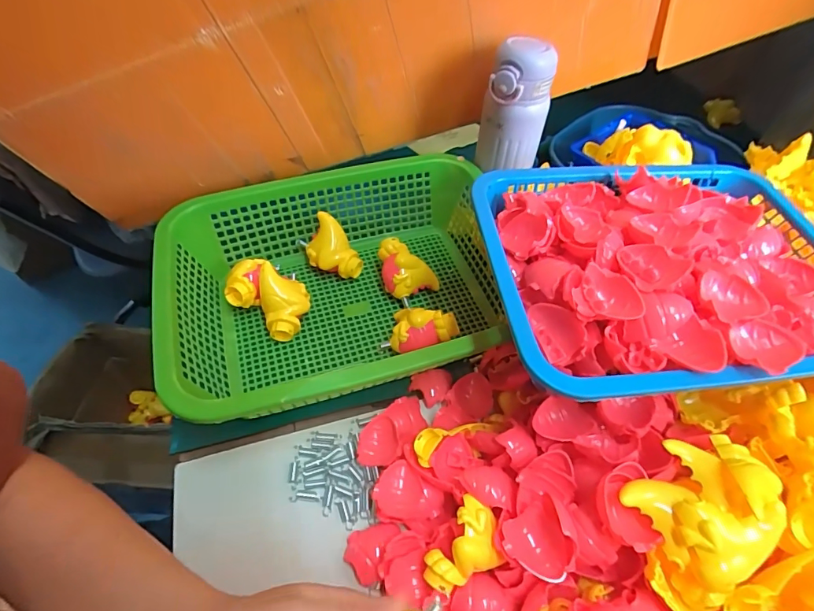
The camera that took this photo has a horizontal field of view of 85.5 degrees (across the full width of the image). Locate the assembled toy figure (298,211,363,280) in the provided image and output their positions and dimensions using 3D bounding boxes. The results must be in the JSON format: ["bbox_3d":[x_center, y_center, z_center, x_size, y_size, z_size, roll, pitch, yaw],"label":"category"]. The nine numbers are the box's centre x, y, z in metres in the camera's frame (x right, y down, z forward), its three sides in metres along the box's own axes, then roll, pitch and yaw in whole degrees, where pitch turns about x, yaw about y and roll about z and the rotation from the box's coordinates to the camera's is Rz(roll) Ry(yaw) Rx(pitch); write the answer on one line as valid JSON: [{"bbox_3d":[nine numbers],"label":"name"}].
[{"bbox_3d":[-0.093,-0.065,0.511,0.045,0.059,0.075,-34,60,-24],"label":"assembled toy figure"}]

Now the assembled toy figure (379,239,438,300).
[{"bbox_3d":[0.001,-0.040,0.501,0.059,0.050,0.056,-10,54,-8],"label":"assembled toy figure"}]

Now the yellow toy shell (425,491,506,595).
[{"bbox_3d":[0.037,0.169,0.313,0.056,0.029,0.045,-19,56,-15],"label":"yellow toy shell"}]

